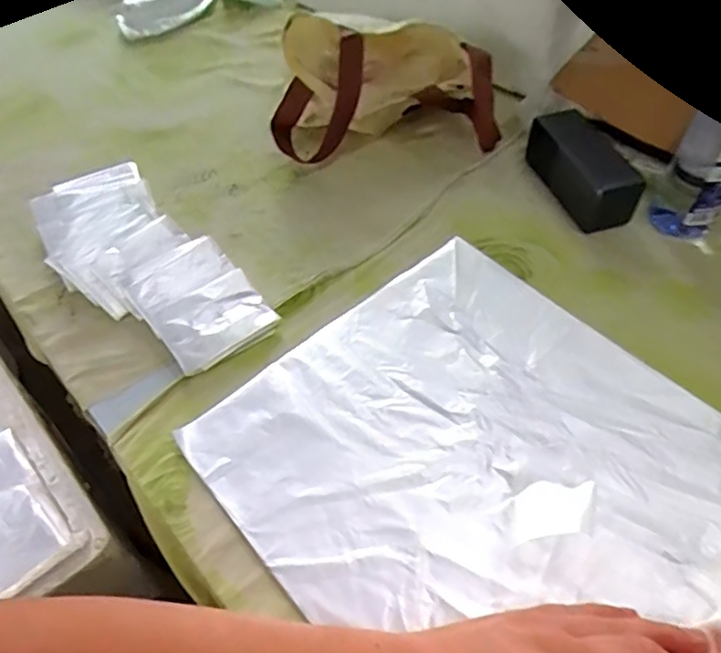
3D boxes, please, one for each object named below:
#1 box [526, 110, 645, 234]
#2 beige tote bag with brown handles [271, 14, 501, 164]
[{"bbox_3d":[0.216,-0.155,0.576,0.058,0.053,0.131,-16,51,-9],"label":"box"},{"bbox_3d":[0.017,-0.266,0.642,0.231,0.111,0.156,-9,50,-4],"label":"beige tote bag with brown handles"}]

